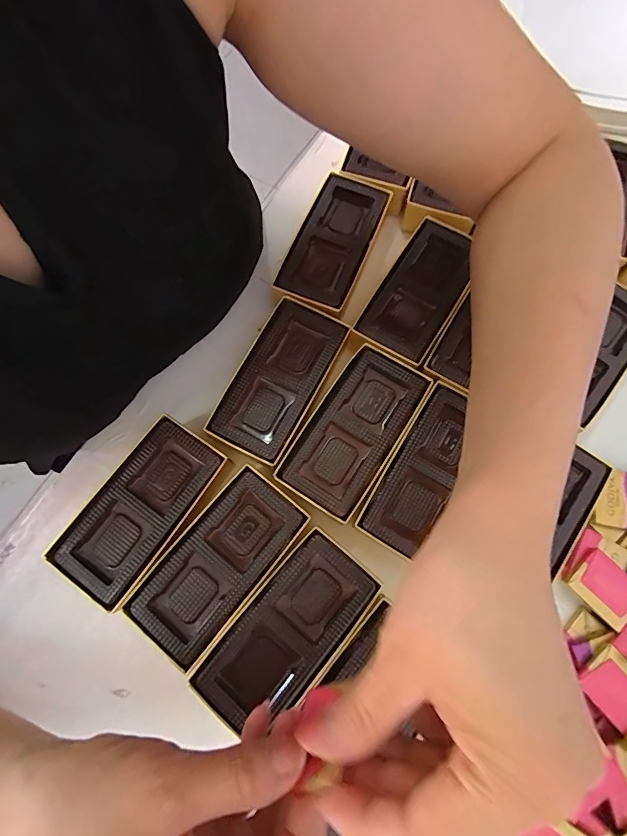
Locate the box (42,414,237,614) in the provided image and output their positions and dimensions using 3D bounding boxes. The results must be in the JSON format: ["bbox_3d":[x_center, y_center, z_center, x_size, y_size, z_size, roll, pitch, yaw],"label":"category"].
[{"bbox_3d":[-0.112,0.060,0.271,0.062,0.036,0.116,37,78,9],"label":"box"}]

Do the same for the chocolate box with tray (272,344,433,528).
[{"bbox_3d":[0.027,0.007,0.271,0.059,0.013,0.112,32,78,9],"label":"chocolate box with tray"}]

